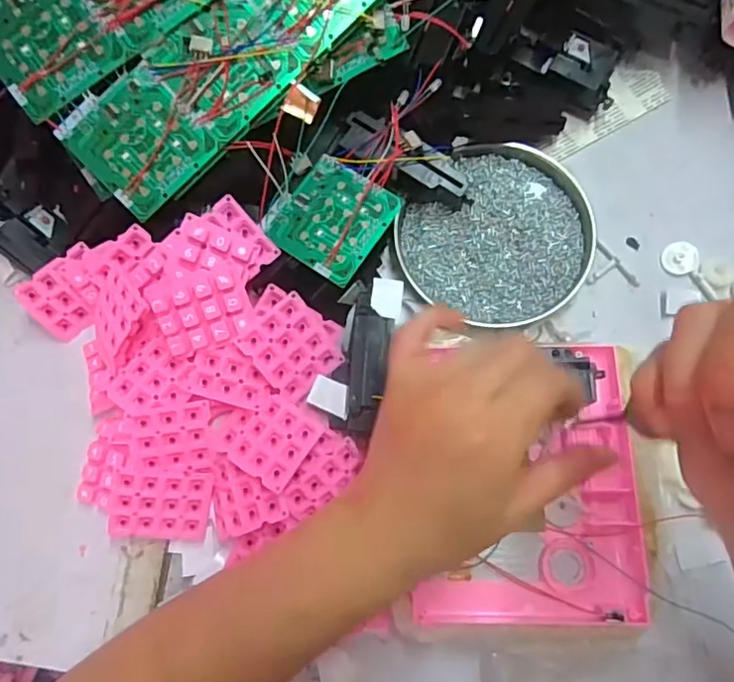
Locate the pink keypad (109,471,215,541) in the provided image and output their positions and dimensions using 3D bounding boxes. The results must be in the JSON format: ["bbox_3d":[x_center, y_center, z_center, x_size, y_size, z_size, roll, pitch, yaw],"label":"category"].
[{"bbox_3d":[-0.132,0.107,0.361,0.059,0.005,0.048,9,105,-15],"label":"pink keypad"}]

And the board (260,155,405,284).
[{"bbox_3d":[-0.023,-0.083,0.374,0.071,0.005,0.072,34,82,9],"label":"board"}]

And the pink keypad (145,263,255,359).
[{"bbox_3d":[-0.106,-0.021,0.357,0.057,0.015,0.050,-15,104,0],"label":"pink keypad"}]

